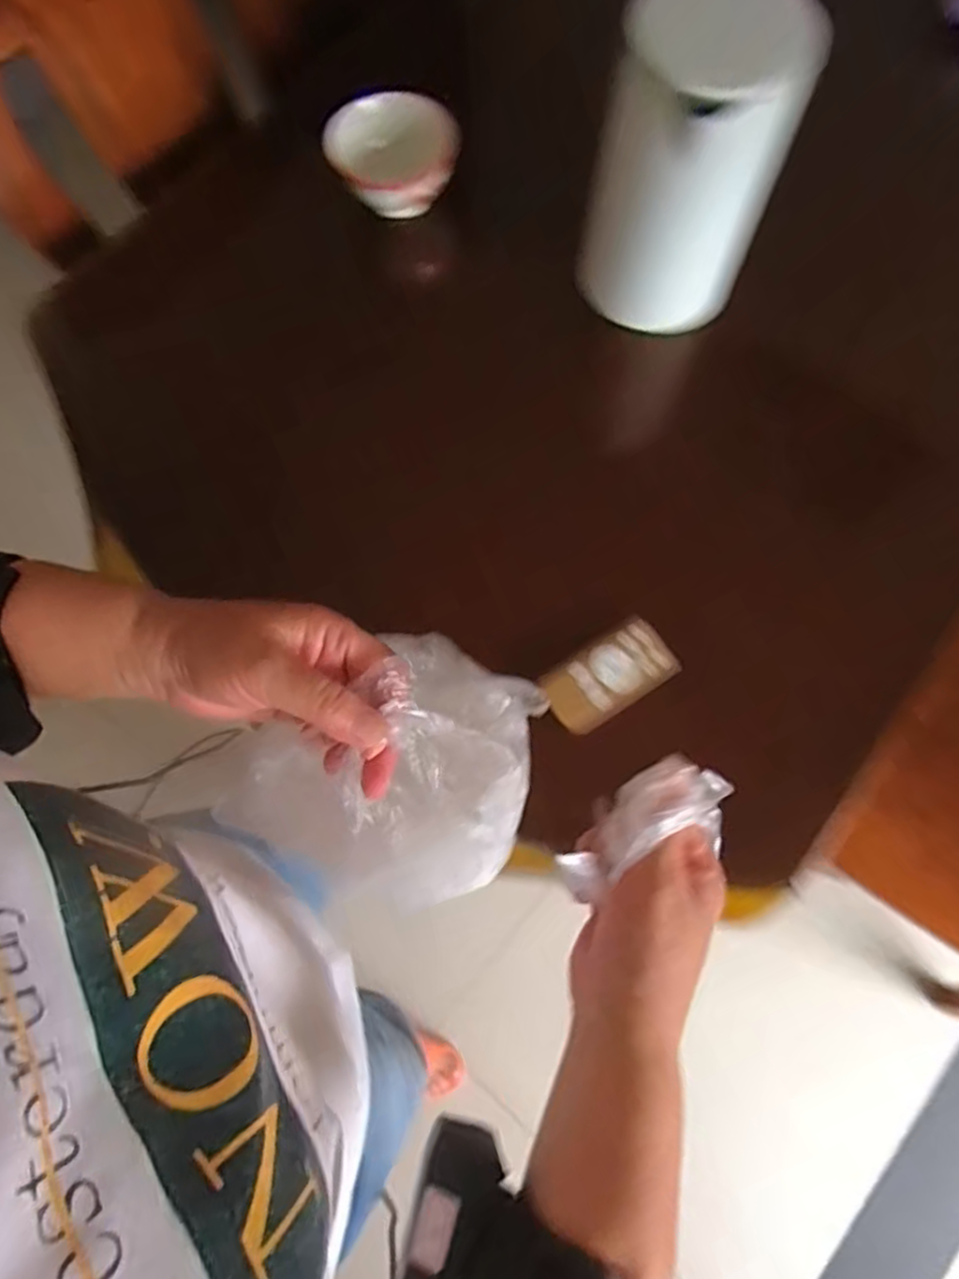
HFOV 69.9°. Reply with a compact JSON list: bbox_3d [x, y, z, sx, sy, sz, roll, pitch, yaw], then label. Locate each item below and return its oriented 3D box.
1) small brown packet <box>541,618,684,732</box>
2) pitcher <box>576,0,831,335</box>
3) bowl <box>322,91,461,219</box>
[{"bbox_3d":[0.109,0.030,0.572,0.108,0.020,0.058,-31,76,-8],"label":"small brown packet"},{"bbox_3d":[0.185,-0.417,0.589,0.140,0.257,0.148,20,75,6],"label":"pitcher"},{"bbox_3d":[-0.089,-0.507,0.730,0.130,0.066,0.130,0,74,0],"label":"bowl"}]

